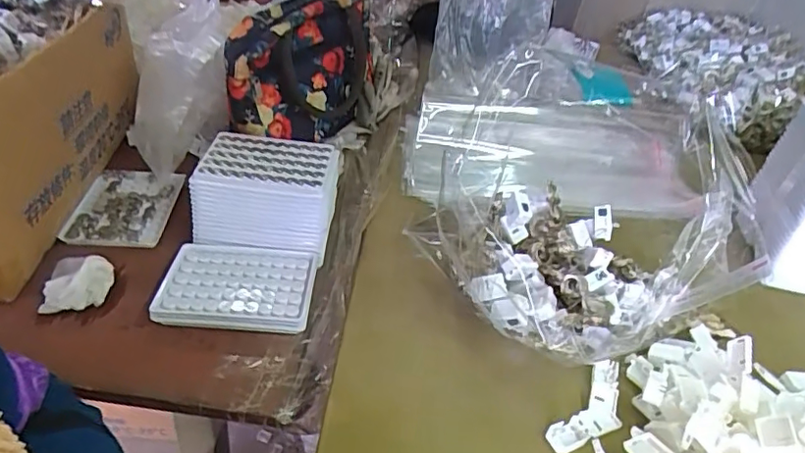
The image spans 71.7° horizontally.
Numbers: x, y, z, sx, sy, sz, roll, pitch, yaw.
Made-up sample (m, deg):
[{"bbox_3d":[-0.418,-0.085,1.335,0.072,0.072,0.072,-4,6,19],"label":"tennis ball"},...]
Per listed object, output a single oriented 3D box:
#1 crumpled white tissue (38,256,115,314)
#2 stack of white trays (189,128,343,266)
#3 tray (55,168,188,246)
[{"bbox_3d":[-0.284,0.046,0.492,0.055,0.031,0.061,-5,39,-17],"label":"crumpled white tissue"},{"bbox_3d":[-0.132,-0.034,0.567,0.137,0.076,0.098,6,35,-2],"label":"stack of white trays"},{"bbox_3d":[-0.292,-0.023,0.593,0.095,0.016,0.122,4,35,-1],"label":"tray"}]

